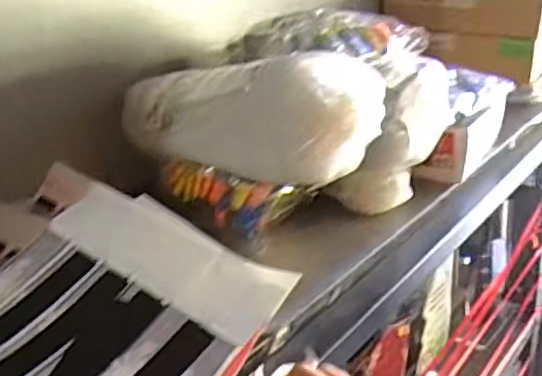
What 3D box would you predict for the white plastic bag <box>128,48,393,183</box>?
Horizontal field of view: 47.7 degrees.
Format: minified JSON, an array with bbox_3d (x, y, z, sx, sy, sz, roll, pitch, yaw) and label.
[{"bbox_3d":[-0.029,-0.080,0.588,0.273,0.097,0.121,16,29,39],"label":"white plastic bag"}]

